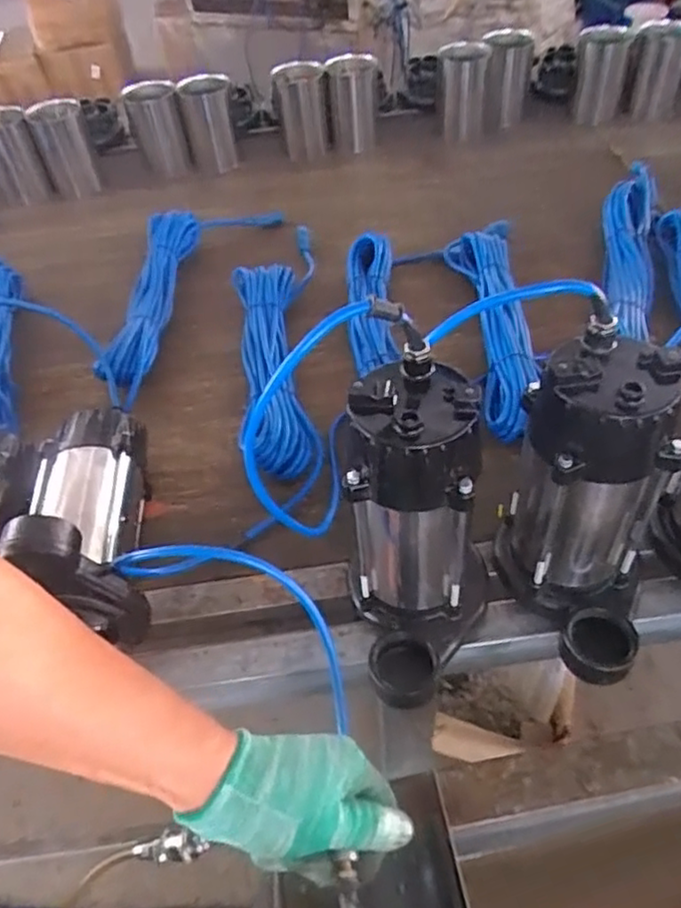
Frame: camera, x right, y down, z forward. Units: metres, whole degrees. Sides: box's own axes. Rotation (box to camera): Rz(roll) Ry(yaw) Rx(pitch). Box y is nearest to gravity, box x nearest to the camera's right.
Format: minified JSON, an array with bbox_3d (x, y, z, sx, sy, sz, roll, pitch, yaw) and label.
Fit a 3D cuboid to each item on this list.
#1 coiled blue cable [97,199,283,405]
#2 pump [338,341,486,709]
[{"bbox_3d":[-0.257,-0.202,0.880,0.067,0.066,0.361,0,49,6],"label":"coiled blue cable"},{"bbox_3d":[0.053,0.069,0.487,0.106,0.241,0.151,12,51,16],"label":"pump"}]

